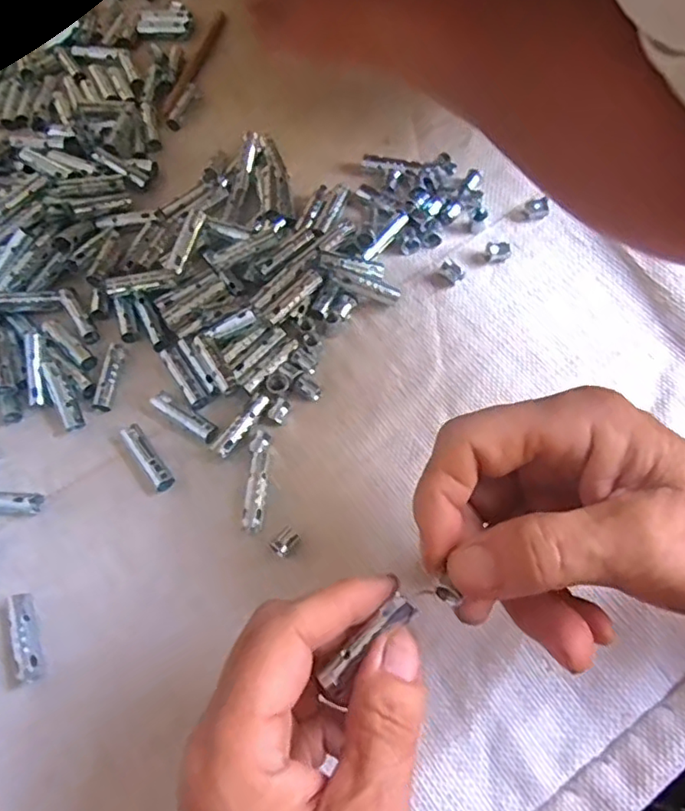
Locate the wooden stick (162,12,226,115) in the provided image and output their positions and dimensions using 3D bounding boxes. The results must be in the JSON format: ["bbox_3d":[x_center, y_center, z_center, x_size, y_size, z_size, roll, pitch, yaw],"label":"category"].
[{"bbox_3d":[-0.108,-0.251,0.445,0.012,0.004,0.111,13,68,9],"label":"wooden stick"}]

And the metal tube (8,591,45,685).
[{"bbox_3d":[-0.142,0.104,0.275,0.009,0.011,0.038,-22,67,-6],"label":"metal tube"}]

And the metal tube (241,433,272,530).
[{"bbox_3d":[-0.041,0.037,0.298,0.009,0.012,0.048,0,67,4],"label":"metal tube"}]

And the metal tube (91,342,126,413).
[{"bbox_3d":[-0.126,-0.017,0.332,0.009,0.008,0.042,4,67,5],"label":"metal tube"}]

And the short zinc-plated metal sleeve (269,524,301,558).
[{"bbox_3d":[-0.027,0.063,0.285,0.010,0.008,0.013,39,75,18],"label":"short zinc-plated metal sleeve"}]

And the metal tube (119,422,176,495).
[{"bbox_3d":[-0.098,0.026,0.310,0.010,0.010,0.039,-35,69,-11],"label":"metal tube"}]

